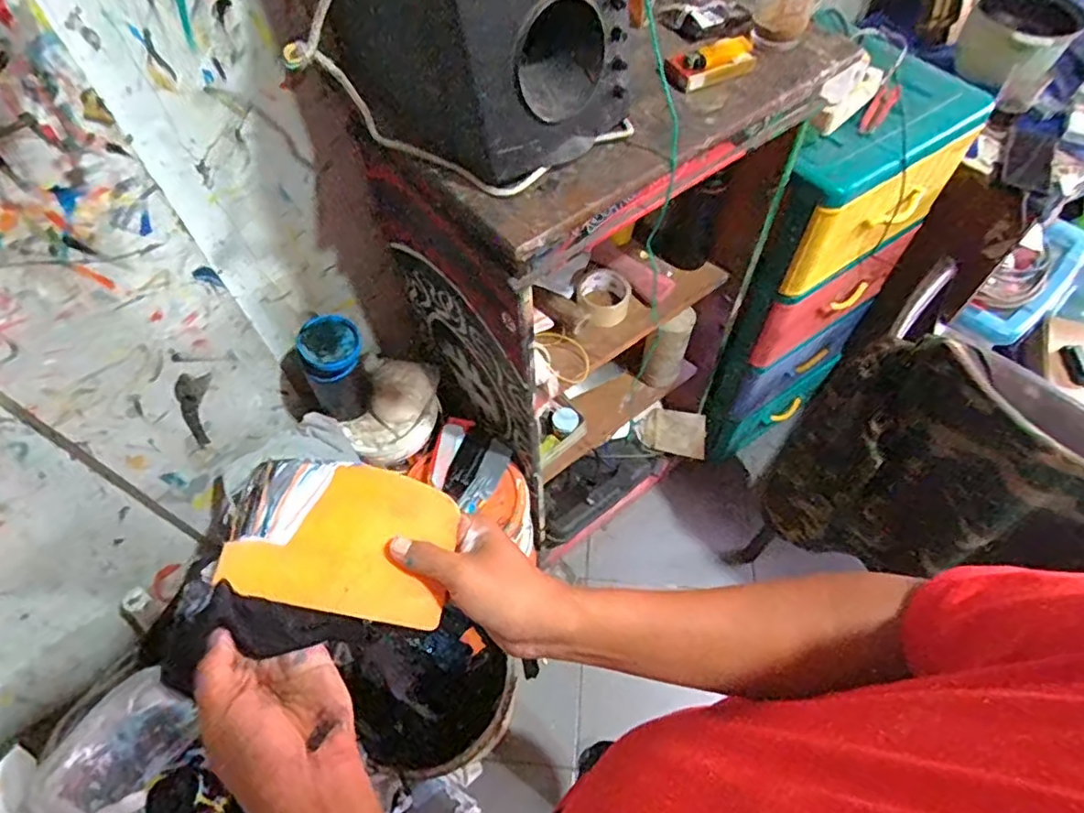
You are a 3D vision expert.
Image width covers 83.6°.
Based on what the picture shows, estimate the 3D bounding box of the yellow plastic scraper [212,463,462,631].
[{"bbox_3d":[-0.129,0.087,0.408,0.139,0.011,0.096,14,73,-4],"label":"yellow plastic scraper"}]

